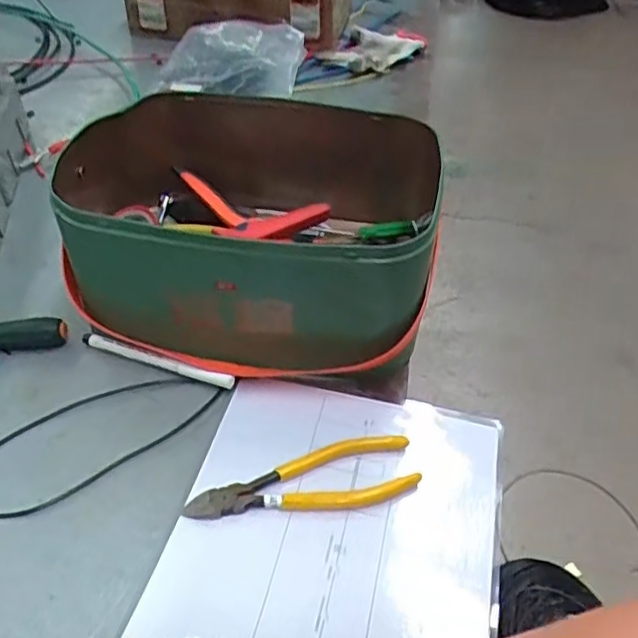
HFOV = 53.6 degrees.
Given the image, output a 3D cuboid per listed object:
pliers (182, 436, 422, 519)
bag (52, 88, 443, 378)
[{"bbox_3d":[-0.011,0.114,0.454,0.160,0.012,0.051,-3,45,-6],"label":"pliers"},{"bbox_3d":[-0.063,-0.089,0.567,0.324,0.135,0.257,4,45,1],"label":"bag"}]

